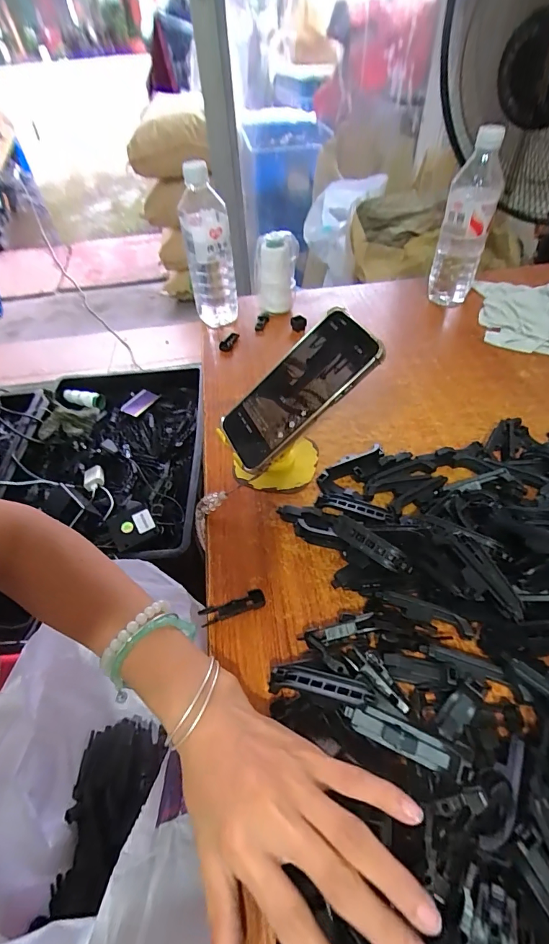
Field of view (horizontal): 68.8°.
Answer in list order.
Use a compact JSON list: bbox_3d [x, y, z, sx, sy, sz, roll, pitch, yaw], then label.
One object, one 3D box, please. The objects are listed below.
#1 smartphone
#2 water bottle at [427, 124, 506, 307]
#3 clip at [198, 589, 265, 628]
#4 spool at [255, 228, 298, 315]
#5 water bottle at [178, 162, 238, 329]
[{"bbox_3d":[0.019,-0.077,0.383,0.164,0.010,0.080,-41,54,13],"label":"smartphone"},{"bbox_3d":[0.289,-0.374,0.608,0.068,0.221,0.067,12,49,15],"label":"water bottle"},{"bbox_3d":[-0.035,0.114,0.336,0.055,0.009,0.015,-17,48,-11],"label":"clip"},{"bbox_3d":[0.003,-0.317,0.648,0.069,0.117,0.049,-4,47,0],"label":"spool"},{"bbox_3d":[-0.096,-0.317,0.596,0.068,0.209,0.060,-8,47,-3],"label":"water bottle"}]

